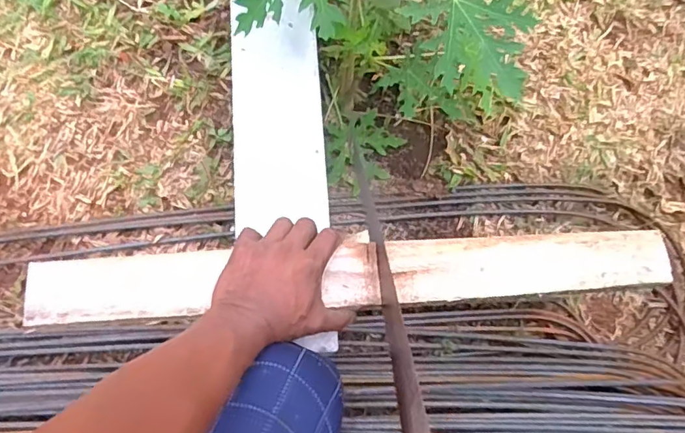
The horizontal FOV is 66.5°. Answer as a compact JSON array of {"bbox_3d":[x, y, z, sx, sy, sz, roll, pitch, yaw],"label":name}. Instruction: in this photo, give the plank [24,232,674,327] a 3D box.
[{"bbox_3d":[0.028,0.056,0.510,0.618,0.016,0.066,-1,71,-7],"label":"plank"}]

